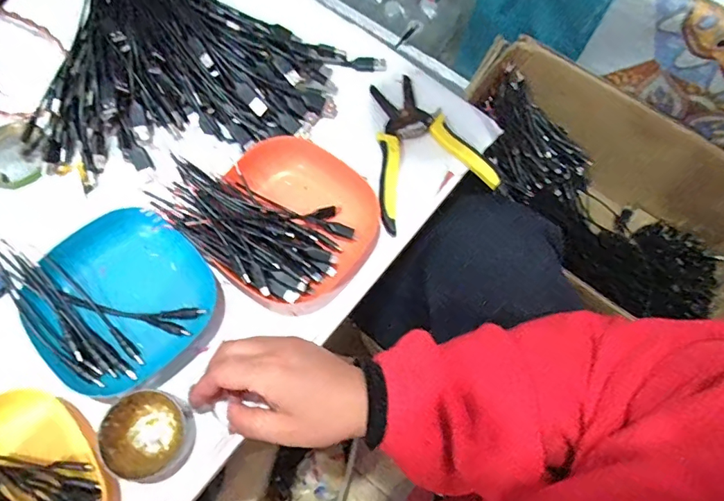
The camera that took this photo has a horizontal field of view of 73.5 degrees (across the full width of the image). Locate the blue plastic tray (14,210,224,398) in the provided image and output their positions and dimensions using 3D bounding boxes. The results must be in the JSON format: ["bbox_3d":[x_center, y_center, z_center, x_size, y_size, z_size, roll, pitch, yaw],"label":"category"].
[{"bbox_3d":[-0.201,0.039,0.405,0.135,0.026,0.131,-40,78,-14],"label":"blue plastic tray"}]

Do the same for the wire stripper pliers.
[{"bbox_3d":[0.053,-0.104,0.468,0.117,0.012,0.150,-19,74,-8],"label":"wire stripper pliers"}]

